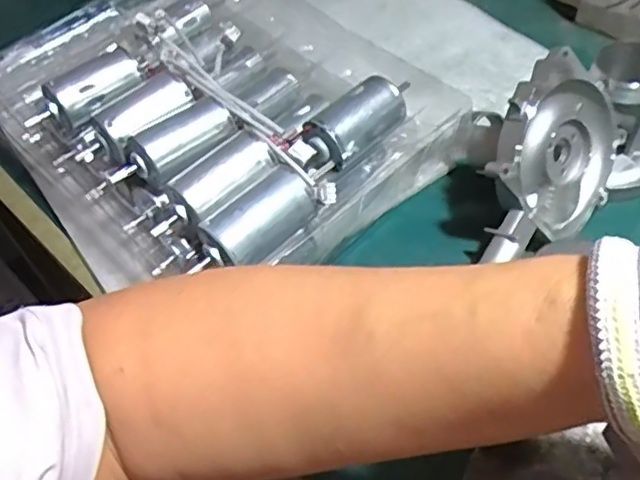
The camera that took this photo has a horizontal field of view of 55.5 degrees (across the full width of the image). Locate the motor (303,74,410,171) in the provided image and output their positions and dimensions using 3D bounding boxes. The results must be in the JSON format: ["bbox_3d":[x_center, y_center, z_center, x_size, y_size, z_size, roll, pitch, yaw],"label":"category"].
[{"bbox_3d":[0.025,-0.086,0.428,0.082,0.033,0.034,-38,60,-23],"label":"motor"}]

